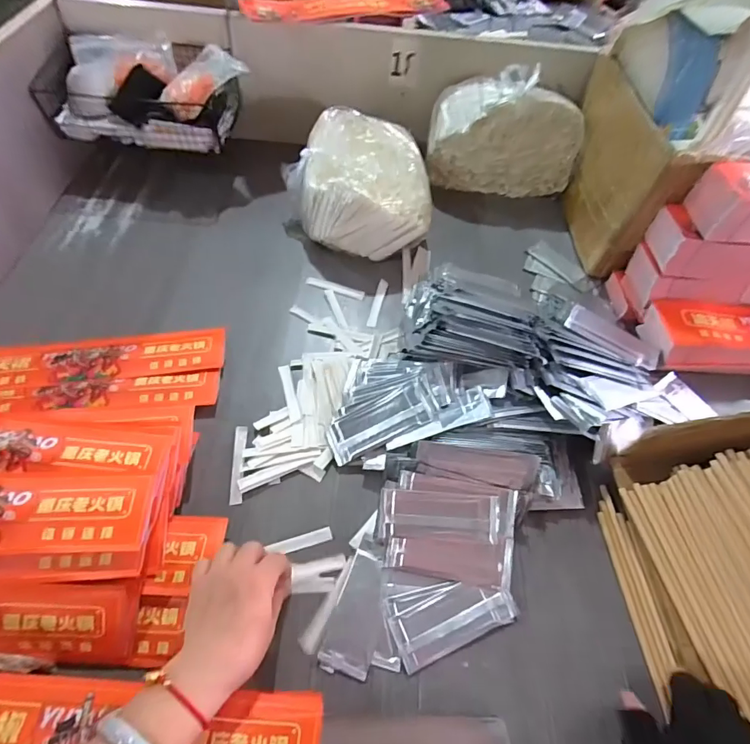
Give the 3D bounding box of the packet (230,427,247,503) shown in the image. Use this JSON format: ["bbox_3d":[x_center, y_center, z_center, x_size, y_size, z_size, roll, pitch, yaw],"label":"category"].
[{"bbox_3d":[-0.156,0.104,0.504,0.013,0.004,0.093,-2,58,-5],"label":"packet"}]

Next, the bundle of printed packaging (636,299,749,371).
[{"bbox_3d":[0.561,-0.044,0.620,0.344,0.053,0.106,1,57,-3],"label":"bundle of printed packaging"}]

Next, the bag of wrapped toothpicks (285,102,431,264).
[{"bbox_3d":[-0.029,-0.304,0.708,0.215,0.124,0.247,-1,58,-4],"label":"bag of wrapped toothpicks"}]

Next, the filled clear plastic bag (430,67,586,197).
[{"bbox_3d":[0.223,-0.415,0.772,0.251,0.167,0.087,4,57,-1],"label":"filled clear plastic bag"}]

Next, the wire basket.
[{"bbox_3d":[-0.364,-0.454,0.711,0.293,0.108,0.147,1,57,-3],"label":"wire basket"}]

